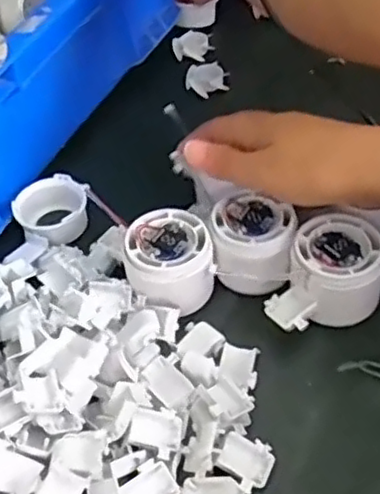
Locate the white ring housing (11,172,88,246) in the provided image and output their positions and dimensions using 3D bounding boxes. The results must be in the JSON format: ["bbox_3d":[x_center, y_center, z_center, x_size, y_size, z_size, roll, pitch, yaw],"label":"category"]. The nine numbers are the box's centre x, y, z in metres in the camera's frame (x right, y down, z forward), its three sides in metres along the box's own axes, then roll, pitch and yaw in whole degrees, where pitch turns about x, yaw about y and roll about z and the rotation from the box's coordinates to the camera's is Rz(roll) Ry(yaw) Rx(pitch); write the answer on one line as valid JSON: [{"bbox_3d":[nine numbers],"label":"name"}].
[{"bbox_3d":[-0.101,-0.029,0.504,0.052,0.020,0.054,-3,48,3],"label":"white ring housing"}]

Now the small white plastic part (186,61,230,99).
[{"bbox_3d":[0.016,-0.155,0.616,0.039,0.017,0.030,-3,48,2],"label":"small white plastic part"}]

